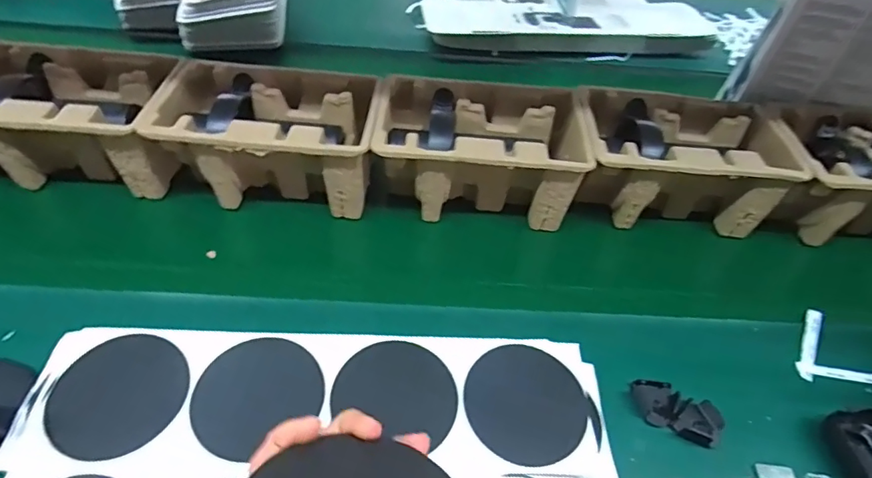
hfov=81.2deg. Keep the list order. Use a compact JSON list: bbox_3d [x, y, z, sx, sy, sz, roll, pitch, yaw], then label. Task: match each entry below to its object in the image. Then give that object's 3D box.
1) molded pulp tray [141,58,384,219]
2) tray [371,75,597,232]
[{"bbox_3d":[-0.181,-0.110,0.574,0.225,0.100,0.138,5,49,-1],"label":"molded pulp tray"},{"bbox_3d":[0.047,-0.099,0.587,0.225,0.100,0.143,5,49,-1],"label":"tray"}]

